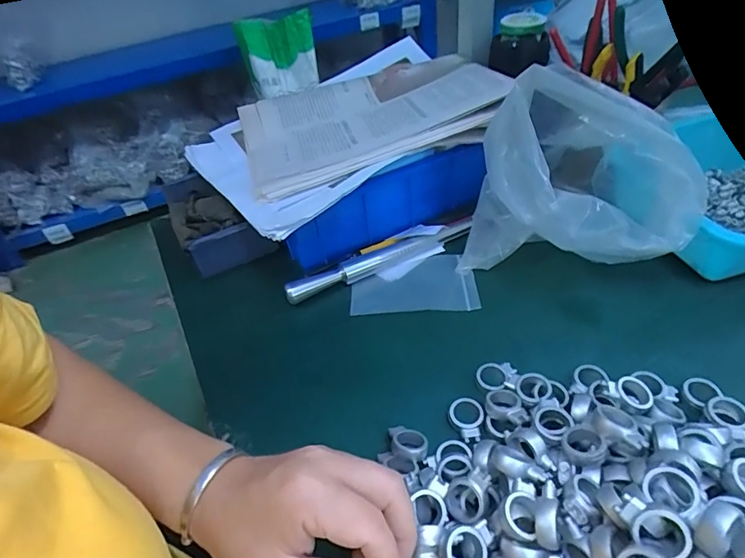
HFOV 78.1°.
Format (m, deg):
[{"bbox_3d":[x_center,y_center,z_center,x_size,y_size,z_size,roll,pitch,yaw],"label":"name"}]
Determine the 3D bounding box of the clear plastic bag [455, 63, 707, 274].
[{"bbox_3d":[0.171,-0.074,0.397,0.167,0.170,0.113,-6,43,2],"label":"clear plastic bag"}]

